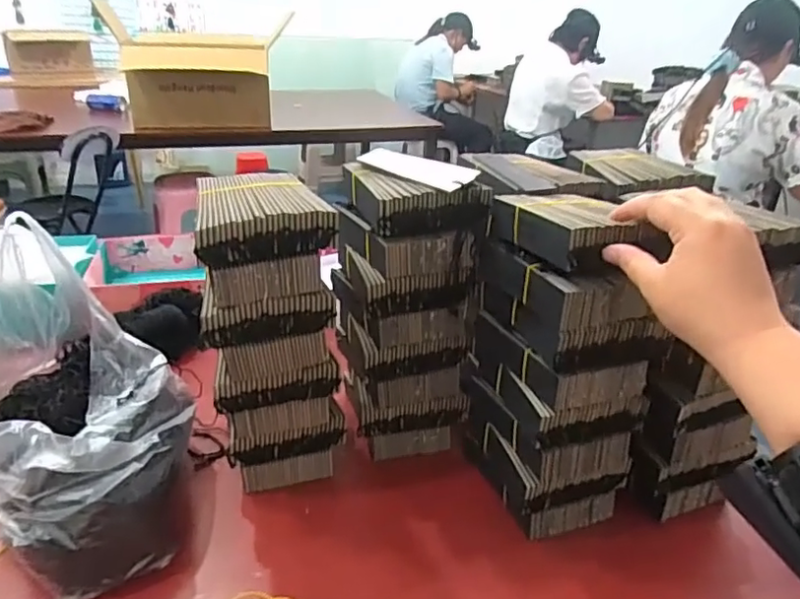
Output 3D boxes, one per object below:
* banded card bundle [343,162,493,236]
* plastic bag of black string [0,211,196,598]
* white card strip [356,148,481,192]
[{"bbox_3d":[0.015,-0.102,0.573,0.117,0.037,0.115,-5,27,-17],"label":"banded card bundle"},{"bbox_3d":[-0.288,0.092,0.521,0.174,0.217,0.238,-6,29,-17],"label":"plastic bag of black string"},{"bbox_3d":[0.013,-0.126,0.565,0.129,0.006,0.045,25,49,37],"label":"white card strip"}]

